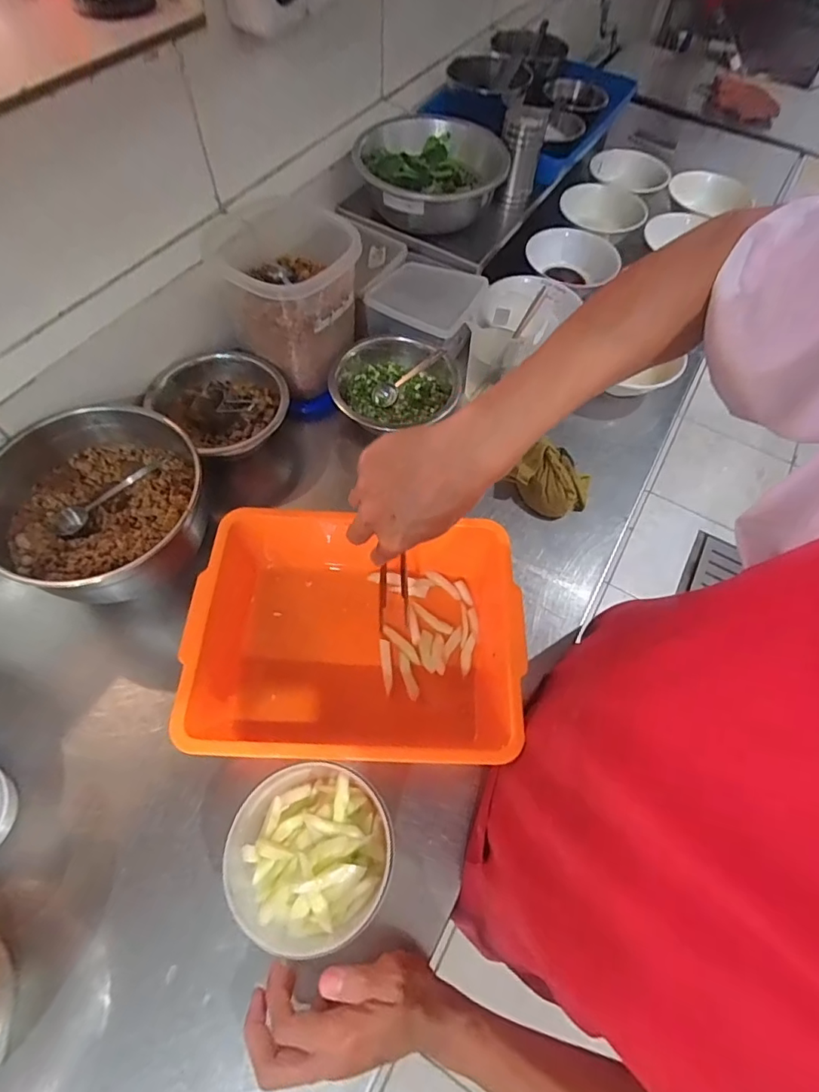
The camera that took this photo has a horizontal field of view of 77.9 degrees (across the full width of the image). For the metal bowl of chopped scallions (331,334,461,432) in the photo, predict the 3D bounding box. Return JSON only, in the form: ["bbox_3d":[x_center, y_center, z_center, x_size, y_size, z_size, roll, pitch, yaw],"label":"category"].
[{"bbox_3d":[-0.021,-0.209,0.691,0.161,0.070,0.172,2,62,-3],"label":"metal bowl of chopped scallions"}]

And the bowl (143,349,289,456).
[{"bbox_3d":[-0.240,-0.185,0.646,0.145,0.061,0.146,2,62,-3],"label":"bowl"}]

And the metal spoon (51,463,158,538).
[{"bbox_3d":[-0.335,-0.056,0.562,0.029,0.016,0.121,36,65,15],"label":"metal spoon"}]

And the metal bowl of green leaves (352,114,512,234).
[{"bbox_3d":[0.030,-0.527,0.742,0.201,0.096,0.203,2,62,-3],"label":"metal bowl of green leaves"}]

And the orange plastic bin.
[{"bbox_3d":[-0.051,0.093,0.510,0.302,0.101,0.236,1,62,-3],"label":"orange plastic bin"}]

